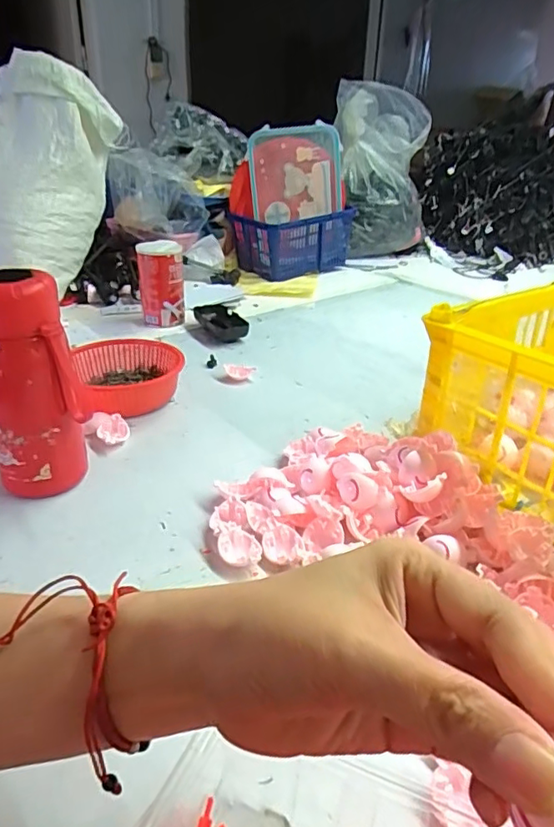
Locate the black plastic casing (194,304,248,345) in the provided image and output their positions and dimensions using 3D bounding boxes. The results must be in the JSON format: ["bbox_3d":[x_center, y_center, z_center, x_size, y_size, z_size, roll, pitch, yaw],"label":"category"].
[{"bbox_3d":[-0.082,-0.134,0.834,0.054,0.025,0.116,-12,31,-21],"label":"black plastic casing"}]

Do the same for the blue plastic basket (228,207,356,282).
[{"bbox_3d":[0.031,-0.347,1.141,0.215,0.115,0.143,-20,34,-32],"label":"blue plastic basket"}]

